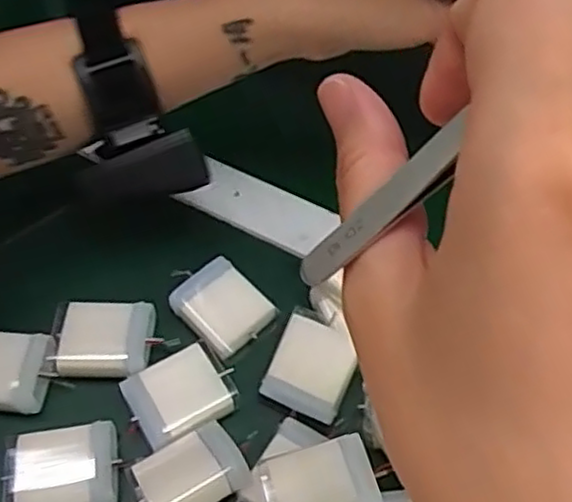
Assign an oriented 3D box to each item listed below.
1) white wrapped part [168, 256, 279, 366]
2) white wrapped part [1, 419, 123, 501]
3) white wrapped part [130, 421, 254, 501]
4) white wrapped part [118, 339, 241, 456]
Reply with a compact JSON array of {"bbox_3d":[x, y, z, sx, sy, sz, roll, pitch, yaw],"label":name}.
[{"bbox_3d":[-0.036,0.031,0.405,0.049,0.011,0.042,39,63,22],"label":"white wrapped part"},{"bbox_3d":[-0.112,0.110,0.356,0.055,0.017,0.039,-8,56,-7],"label":"white wrapped part"},{"bbox_3d":[-0.048,0.109,0.344,0.055,0.013,0.039,-24,37,-15],"label":"white wrapped part"},{"bbox_3d":[-0.055,0.075,0.373,0.054,0.010,0.042,-25,60,-18],"label":"white wrapped part"}]

